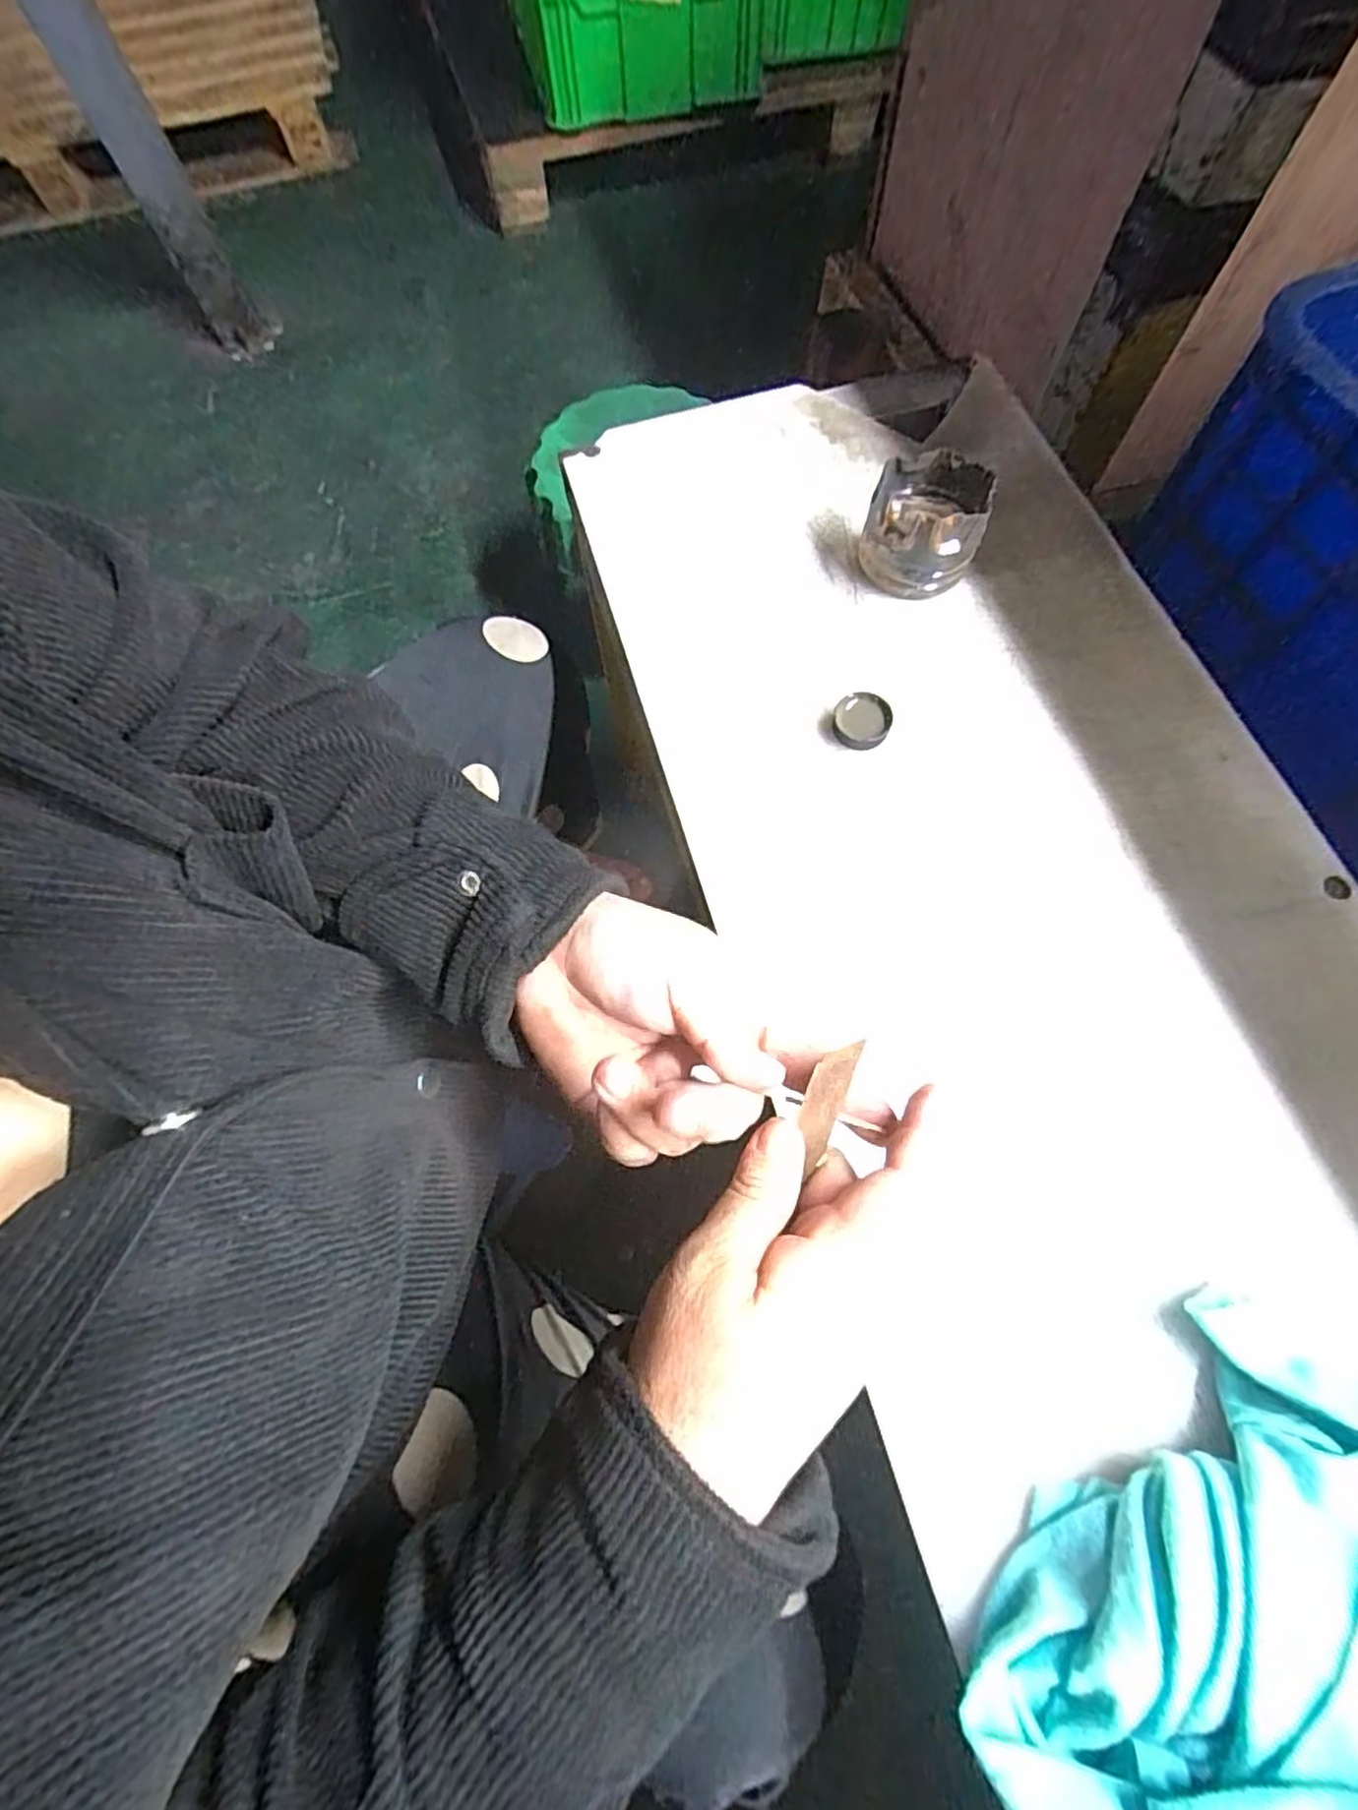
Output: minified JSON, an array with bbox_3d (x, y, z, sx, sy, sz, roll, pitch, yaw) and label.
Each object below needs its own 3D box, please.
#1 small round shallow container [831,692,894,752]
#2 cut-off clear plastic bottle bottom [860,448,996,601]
[{"bbox_3d":[0.097,-0.098,0.371,0.030,0.007,0.032,-1,69,2],"label":"small round shallow container"},{"bbox_3d":[0.138,-0.215,0.393,0.061,0.058,0.062,-1,69,2],"label":"cut-off clear plastic bottle bottom"}]

